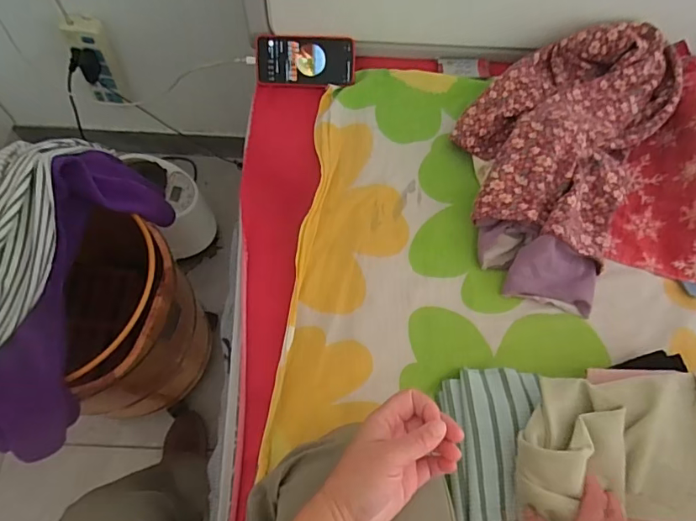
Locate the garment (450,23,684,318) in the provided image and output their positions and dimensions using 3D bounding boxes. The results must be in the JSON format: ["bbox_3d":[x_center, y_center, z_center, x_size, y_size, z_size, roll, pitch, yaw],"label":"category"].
[{"bbox_3d":[0.295,-0.167,0.690,0.259,0.095,0.433,28,68,10],"label":"garment"}]

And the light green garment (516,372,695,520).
[{"bbox_3d":[0.289,0.203,0.526,0.220,0.060,0.148,1,66,-2],"label":"light green garment"}]

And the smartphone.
[{"bbox_3d":[-0.066,-0.315,0.768,0.153,0.014,0.074,3,110,-1],"label":"smartphone"}]

